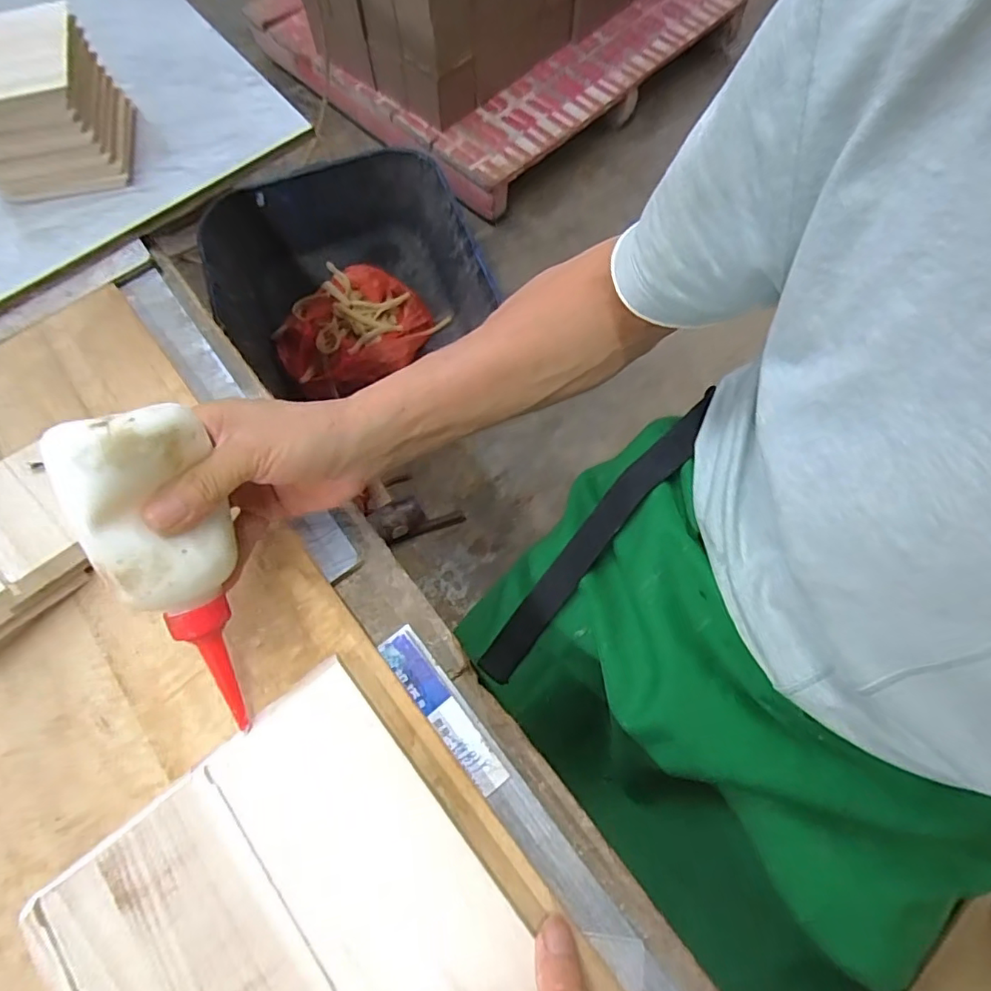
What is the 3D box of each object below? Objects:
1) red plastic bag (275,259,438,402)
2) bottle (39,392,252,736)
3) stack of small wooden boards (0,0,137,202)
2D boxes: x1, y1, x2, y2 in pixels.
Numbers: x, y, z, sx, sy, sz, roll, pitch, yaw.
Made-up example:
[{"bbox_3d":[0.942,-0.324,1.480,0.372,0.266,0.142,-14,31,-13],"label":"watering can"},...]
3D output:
[{"bbox_3d":[-0.301,-0.362,1.193,0.309,0.111,0.227,-16,69,-5],"label":"red plastic bag"},{"bbox_3d":[-0.155,0.038,0.276,0.047,0.047,0.162,-14,111,-3],"label":"bottle"},{"bbox_3d":[-0.352,-0.300,0.427,0.100,0.082,0.095,-10,69,-2],"label":"stack of small wooden boards"}]

